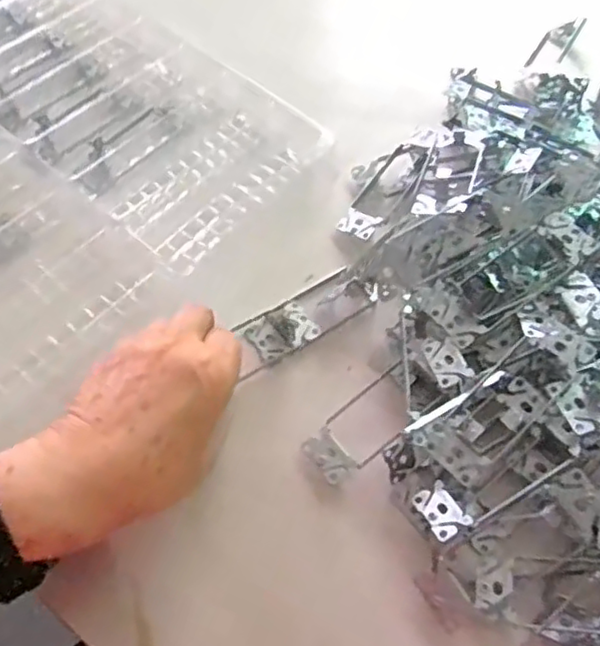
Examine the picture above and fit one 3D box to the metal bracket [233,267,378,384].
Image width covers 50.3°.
[{"bbox_3d":[0.002,-0.004,0.434,0.107,0.012,0.038,-31,67,-15],"label":"metal bracket"}]

